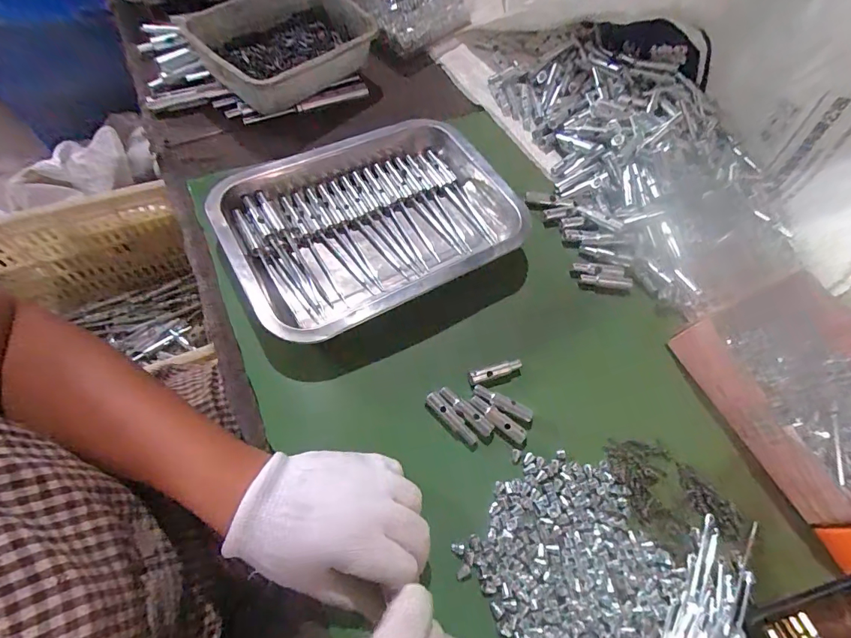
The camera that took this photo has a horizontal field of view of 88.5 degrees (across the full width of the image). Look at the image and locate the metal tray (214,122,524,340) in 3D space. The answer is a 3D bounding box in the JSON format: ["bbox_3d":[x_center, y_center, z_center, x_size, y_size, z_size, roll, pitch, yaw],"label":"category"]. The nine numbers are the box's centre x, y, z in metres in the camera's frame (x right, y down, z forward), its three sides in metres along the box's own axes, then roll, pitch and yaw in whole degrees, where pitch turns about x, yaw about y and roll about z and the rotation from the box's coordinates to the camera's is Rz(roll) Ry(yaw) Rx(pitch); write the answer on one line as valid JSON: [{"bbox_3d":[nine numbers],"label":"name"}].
[{"bbox_3d":[-0.045,-0.095,0.404,0.264,0.035,0.192,-27,70,-18],"label":"metal tray"}]

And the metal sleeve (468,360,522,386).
[{"bbox_3d":[0.059,0.044,0.368,0.048,0.007,0.011,-17,66,-10],"label":"metal sleeve"}]

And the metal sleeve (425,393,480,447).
[{"bbox_3d":[0.021,0.079,0.347,0.051,0.010,0.012,42,70,16],"label":"metal sleeve"}]

